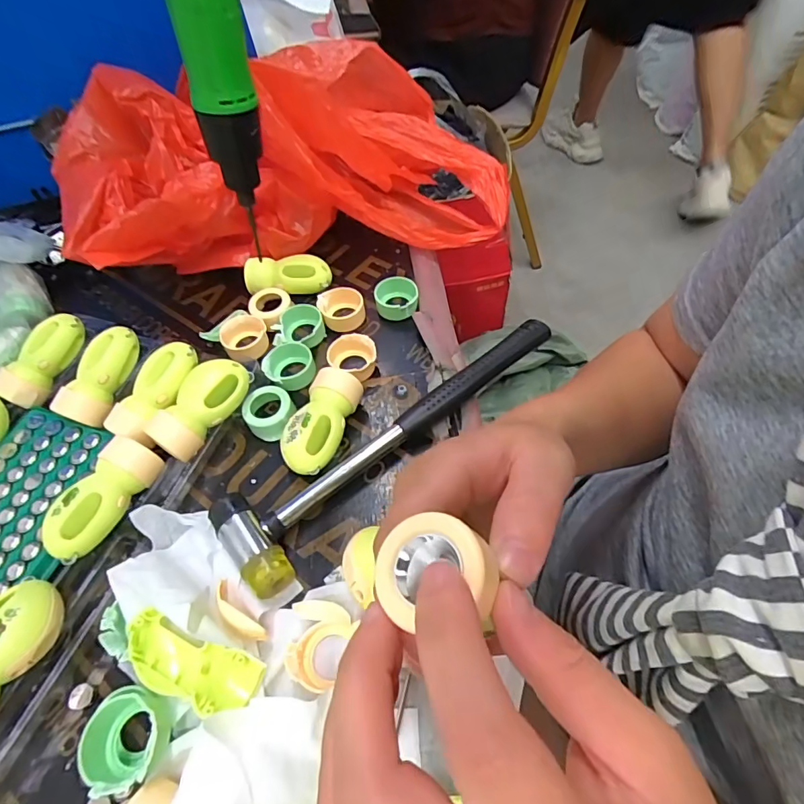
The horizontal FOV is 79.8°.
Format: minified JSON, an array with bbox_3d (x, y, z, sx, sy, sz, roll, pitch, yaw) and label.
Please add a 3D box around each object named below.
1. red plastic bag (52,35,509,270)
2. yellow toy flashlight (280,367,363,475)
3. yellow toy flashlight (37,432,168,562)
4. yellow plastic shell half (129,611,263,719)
[{"bbox_3d":[-0.091,-0.182,0.384,0.311,0.135,0.150,-16,56,-7],"label":"red plastic bag"},{"bbox_3d":[-0.051,0.015,0.309,0.032,0.030,0.069,15,58,14],"label":"yellow toy flashlight"},{"bbox_3d":[-0.168,0.054,0.270,0.027,0.029,0.067,21,59,18],"label":"yellow toy flashlight"},{"bbox_3d":[-0.100,0.124,0.227,0.065,0.018,0.028,24,56,1],"label":"yellow plastic shell half"}]

